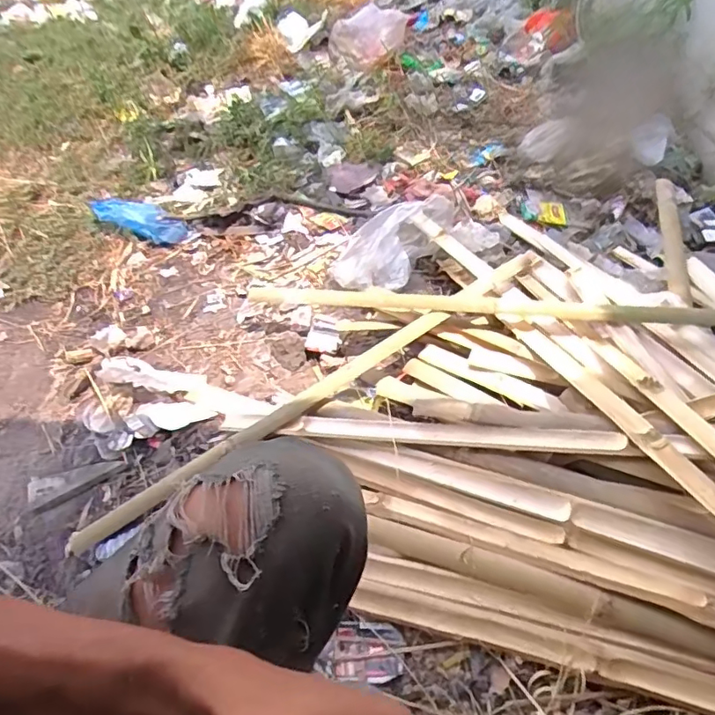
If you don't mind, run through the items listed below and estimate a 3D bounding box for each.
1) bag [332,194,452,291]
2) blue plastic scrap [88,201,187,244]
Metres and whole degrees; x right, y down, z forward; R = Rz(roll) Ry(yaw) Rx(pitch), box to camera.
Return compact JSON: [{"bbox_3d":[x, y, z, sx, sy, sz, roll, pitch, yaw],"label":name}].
[{"bbox_3d":[0.076,-0.276,1.255,0.168,0.110,0.322,29,53,27],"label":"bag"},{"bbox_3d":[-0.539,-0.345,1.368,0.253,0.039,0.109,19,47,0],"label":"blue plastic scrap"}]

